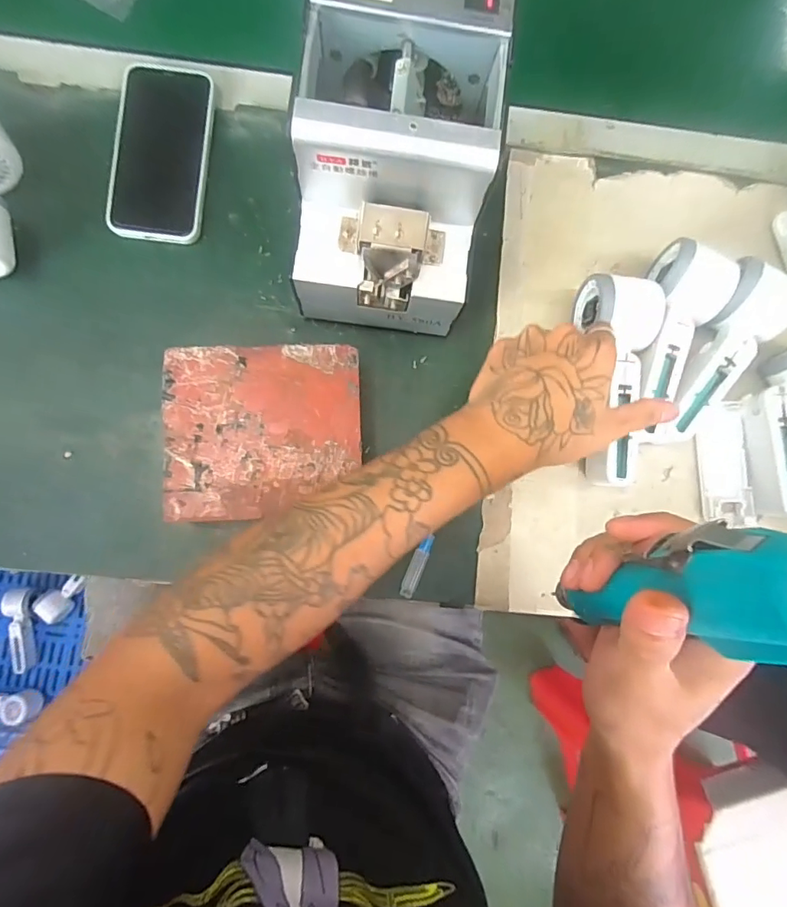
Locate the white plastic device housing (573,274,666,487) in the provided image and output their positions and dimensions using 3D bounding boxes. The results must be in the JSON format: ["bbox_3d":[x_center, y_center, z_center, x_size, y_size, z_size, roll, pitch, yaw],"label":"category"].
[{"bbox_3d":[0.180,-0.057,0.398,0.056,0.049,0.163,4,89,-3],"label":"white plastic device housing"}]

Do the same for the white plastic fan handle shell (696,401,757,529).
[{"bbox_3d":[0.282,0.008,0.419,0.041,0.014,0.105,3,84,-3],"label":"white plastic fan handle shell"}]

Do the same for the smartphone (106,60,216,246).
[{"bbox_3d":[-0.194,-0.251,0.413,0.073,0.016,0.148,6,84,-3],"label":"smartphone"}]

